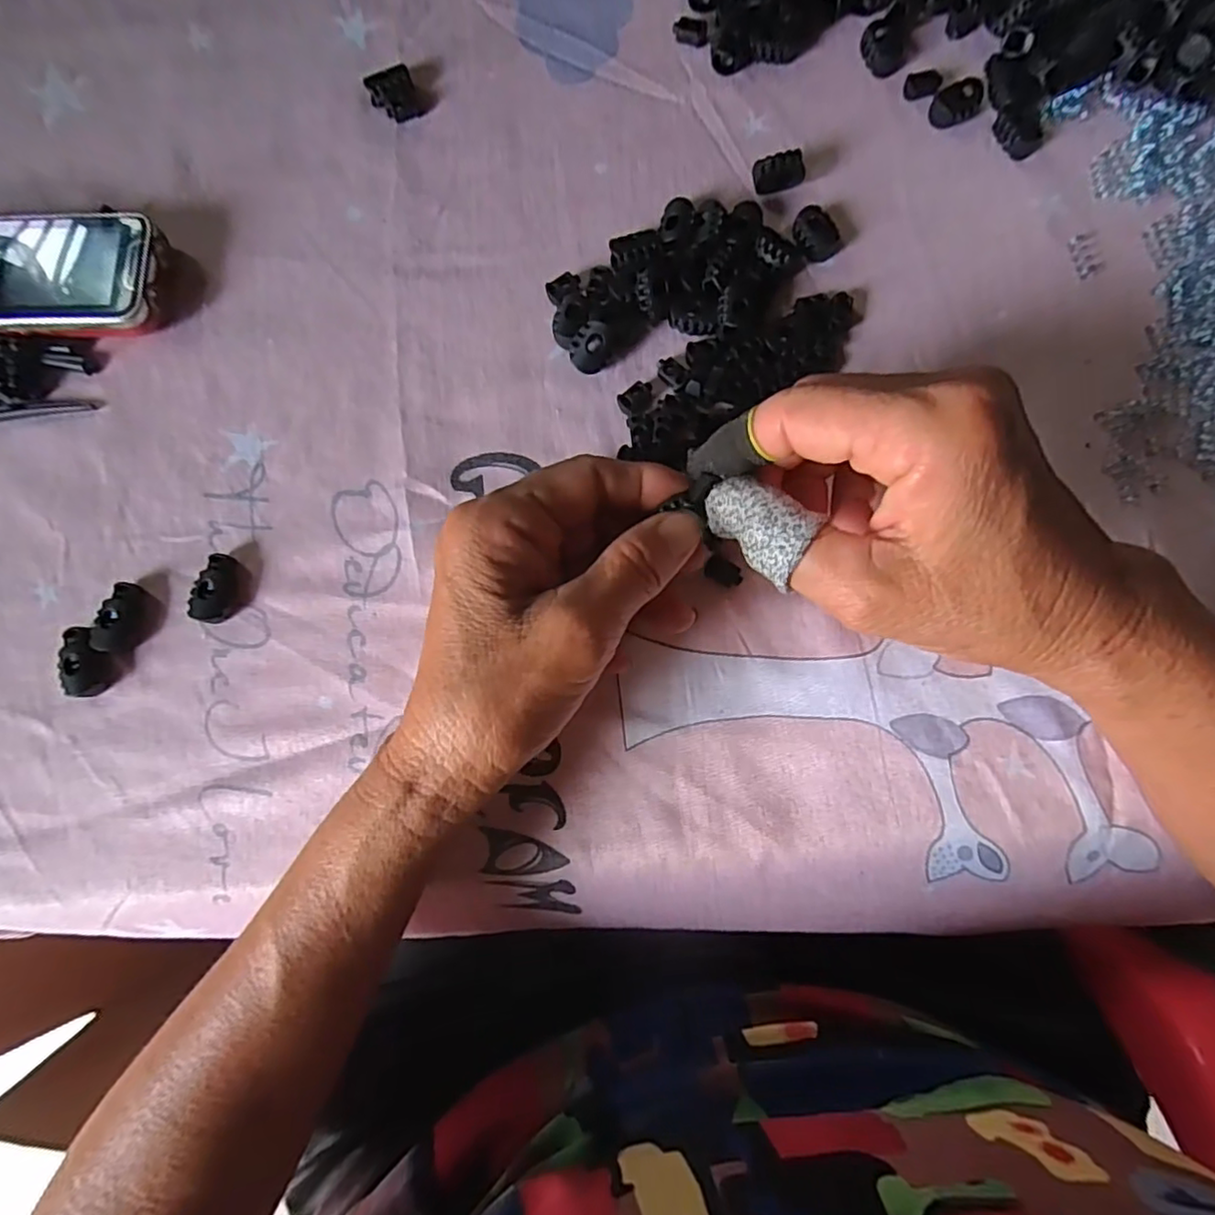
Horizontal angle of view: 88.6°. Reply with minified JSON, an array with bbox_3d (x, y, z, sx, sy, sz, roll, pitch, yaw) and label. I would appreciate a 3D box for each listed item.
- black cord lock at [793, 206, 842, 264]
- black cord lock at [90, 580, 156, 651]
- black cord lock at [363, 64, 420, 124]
[{"bbox_3d":[0.092,-0.165,0.275,0.017,0.009,0.022,-23,81,-1],"label":"black cord lock"},{"bbox_3d":[-0.201,0.004,0.259,0.016,0.009,0.027,23,83,6],"label":"black cord lock"},{"bbox_3d":[-0.101,-0.243,0.296,0.021,0.010,0.019,-28,81,-2],"label":"black cord lock"}]

